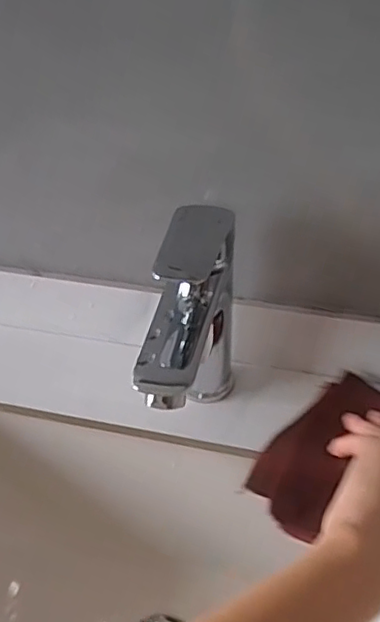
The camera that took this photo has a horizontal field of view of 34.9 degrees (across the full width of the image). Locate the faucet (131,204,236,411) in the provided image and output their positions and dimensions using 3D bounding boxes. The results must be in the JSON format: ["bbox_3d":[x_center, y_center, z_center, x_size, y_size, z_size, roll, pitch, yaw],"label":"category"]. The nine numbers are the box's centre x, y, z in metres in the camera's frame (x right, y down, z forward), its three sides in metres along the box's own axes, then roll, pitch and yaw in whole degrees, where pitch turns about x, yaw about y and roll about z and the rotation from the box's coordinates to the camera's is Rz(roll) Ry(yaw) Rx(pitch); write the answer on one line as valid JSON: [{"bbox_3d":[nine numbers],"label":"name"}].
[{"bbox_3d":[0.003,0.028,0.421,0.046,0.161,0.162,4,37,6],"label":"faucet"}]

